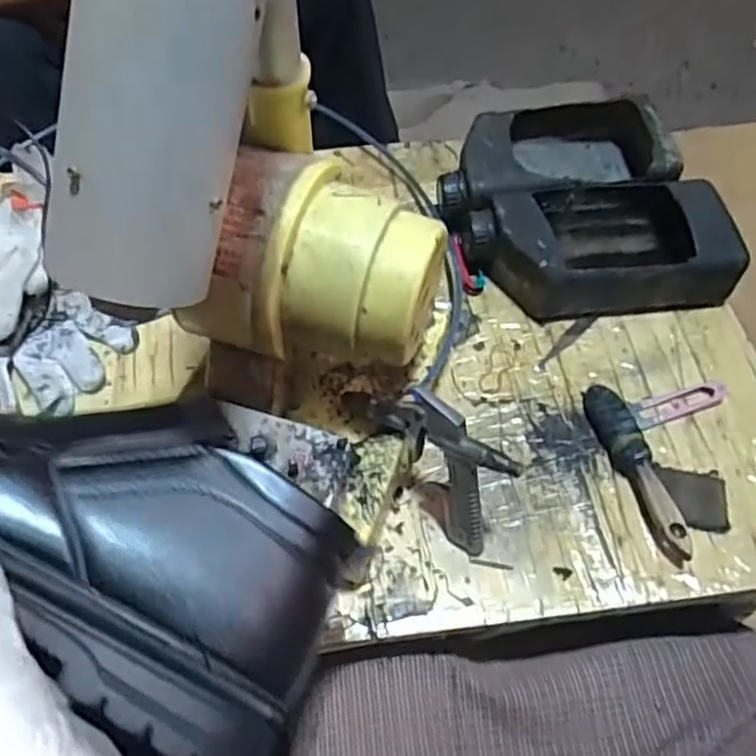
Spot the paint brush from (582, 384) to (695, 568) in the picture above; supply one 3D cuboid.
[{"bbox_3d":[0.197,0.065,0.520,0.030,0.024,0.149,-14,59,-9],"label":"paint brush"}]

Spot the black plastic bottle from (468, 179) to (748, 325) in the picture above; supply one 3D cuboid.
[{"bbox_3d":[0.196,-0.117,0.615,0.211,0.063,0.120,-10,58,-6],"label":"black plastic bottle"}]

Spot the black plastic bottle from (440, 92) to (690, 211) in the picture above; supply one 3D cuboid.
[{"bbox_3d":[0.166,-0.212,0.675,0.222,0.064,0.131,-7,58,-5],"label":"black plastic bottle"}]

